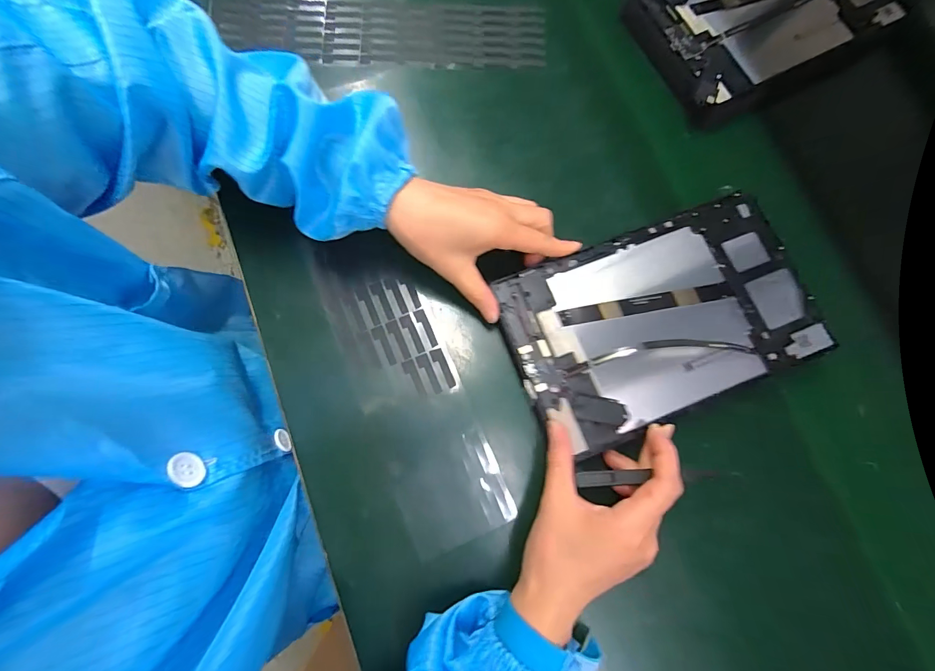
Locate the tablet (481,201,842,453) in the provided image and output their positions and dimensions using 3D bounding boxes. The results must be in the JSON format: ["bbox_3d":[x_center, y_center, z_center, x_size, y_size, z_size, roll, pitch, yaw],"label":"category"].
[{"bbox_3d":[0.156,-0.016,0.318,0.240,0.009,0.145,-21,79,-6],"label":"tablet"}]

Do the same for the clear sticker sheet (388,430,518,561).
[{"bbox_3d":[-0.012,0.124,0.313,0.083,0.004,0.074,-23,78,-2],"label":"clear sticker sheet"}]

